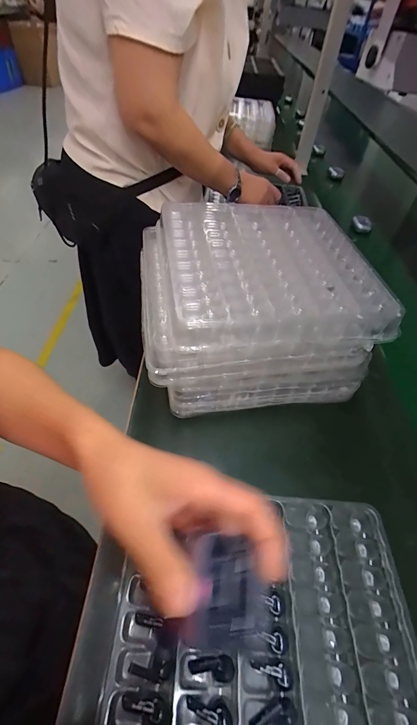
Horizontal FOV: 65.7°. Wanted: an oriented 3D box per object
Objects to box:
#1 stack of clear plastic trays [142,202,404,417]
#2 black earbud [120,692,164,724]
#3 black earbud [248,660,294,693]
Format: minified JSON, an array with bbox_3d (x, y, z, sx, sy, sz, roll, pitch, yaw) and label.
[{"bbox_3d":[0.055,-0.090,0.471,0.280,0.154,0.274,-2,50,-7],"label":"stack of clear plastic trays"},{"bbox_3d":[-0.050,0.257,0.243,0.032,0.011,0.012,14,50,7],"label":"black earbud"},{"bbox_3d":[0.051,0.247,0.258,0.036,0.009,0.015,18,51,10],"label":"black earbud"}]

